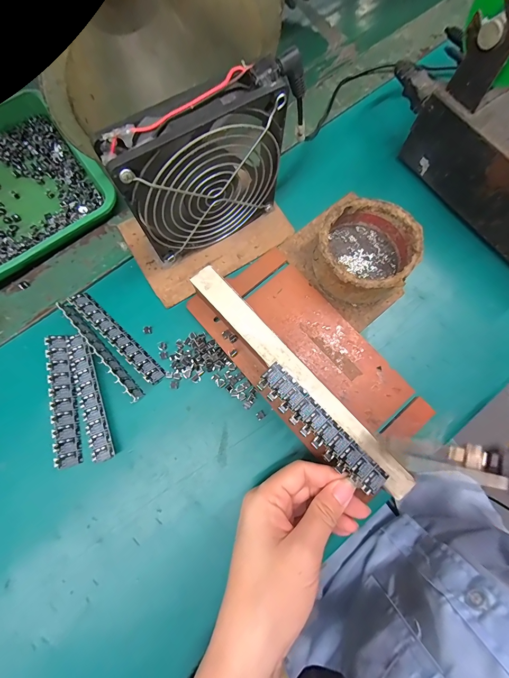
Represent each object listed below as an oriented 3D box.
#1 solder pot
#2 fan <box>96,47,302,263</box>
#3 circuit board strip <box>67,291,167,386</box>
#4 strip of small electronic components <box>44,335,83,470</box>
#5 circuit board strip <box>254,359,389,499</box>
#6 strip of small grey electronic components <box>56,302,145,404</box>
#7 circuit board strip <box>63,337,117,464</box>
[{"bbox_3d":[0.094,-0.075,0.262,0.080,0.040,0.082,0,78,0],"label":"solder pot"},{"bbox_3d":[-0.029,-0.121,0.229,0.131,0.127,0.028,-33,80,-7],"label":"fan"},{"bbox_3d":[-0.121,-0.003,0.261,0.110,0.011,0.015,43,81,8],"label":"circuit board strip"},{"bbox_3d":[-0.160,0.049,0.247,0.014,0.010,0.107,-13,78,-3],"label":"strip of small electronic components"},{"bbox_3d":[0.046,0.062,0.210,0.024,0.005,0.108,-44,81,-9],"label":"circuit board strip"},{"bbox_3d":[-0.131,0.009,0.254,0.008,0.013,0.108,-40,81,-8],"label":"strip of small grey electronic components"},{"bbox_3d":[-0.139,0.047,0.250,0.021,0.005,0.107,-18,78,-4],"label":"circuit board strip"}]

